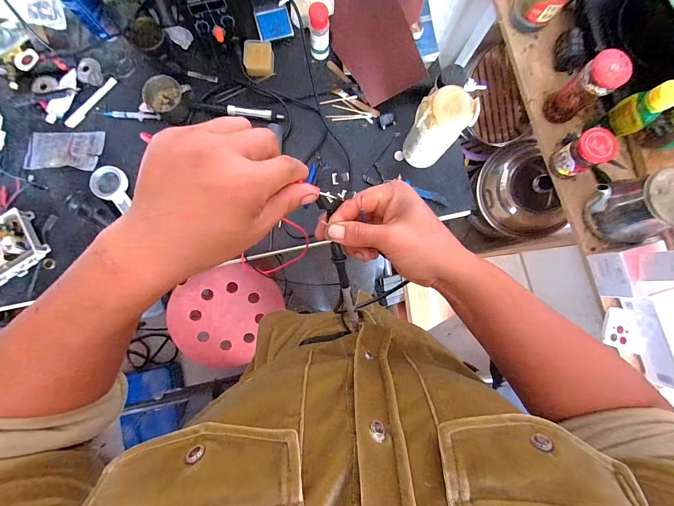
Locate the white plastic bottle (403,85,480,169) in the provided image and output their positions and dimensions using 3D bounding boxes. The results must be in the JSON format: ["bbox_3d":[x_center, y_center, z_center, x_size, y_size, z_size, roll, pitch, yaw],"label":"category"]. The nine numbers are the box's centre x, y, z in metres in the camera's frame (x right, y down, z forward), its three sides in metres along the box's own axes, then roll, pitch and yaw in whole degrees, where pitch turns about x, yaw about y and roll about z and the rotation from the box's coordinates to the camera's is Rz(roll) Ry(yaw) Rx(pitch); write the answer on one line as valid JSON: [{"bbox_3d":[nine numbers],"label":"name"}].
[{"bbox_3d":[0.179,-0.226,0.569,0.088,0.171,0.073,40,85,2],"label":"white plastic bottle"}]

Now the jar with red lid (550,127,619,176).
[{"bbox_3d":[0.500,-0.201,0.628,0.066,0.096,0.068,0,85,-2],"label":"jar with red lid"}]

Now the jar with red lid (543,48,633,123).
[{"bbox_3d":[0.500,-0.331,0.618,0.069,0.130,0.066,0,85,-2],"label":"jar with red lid"}]

